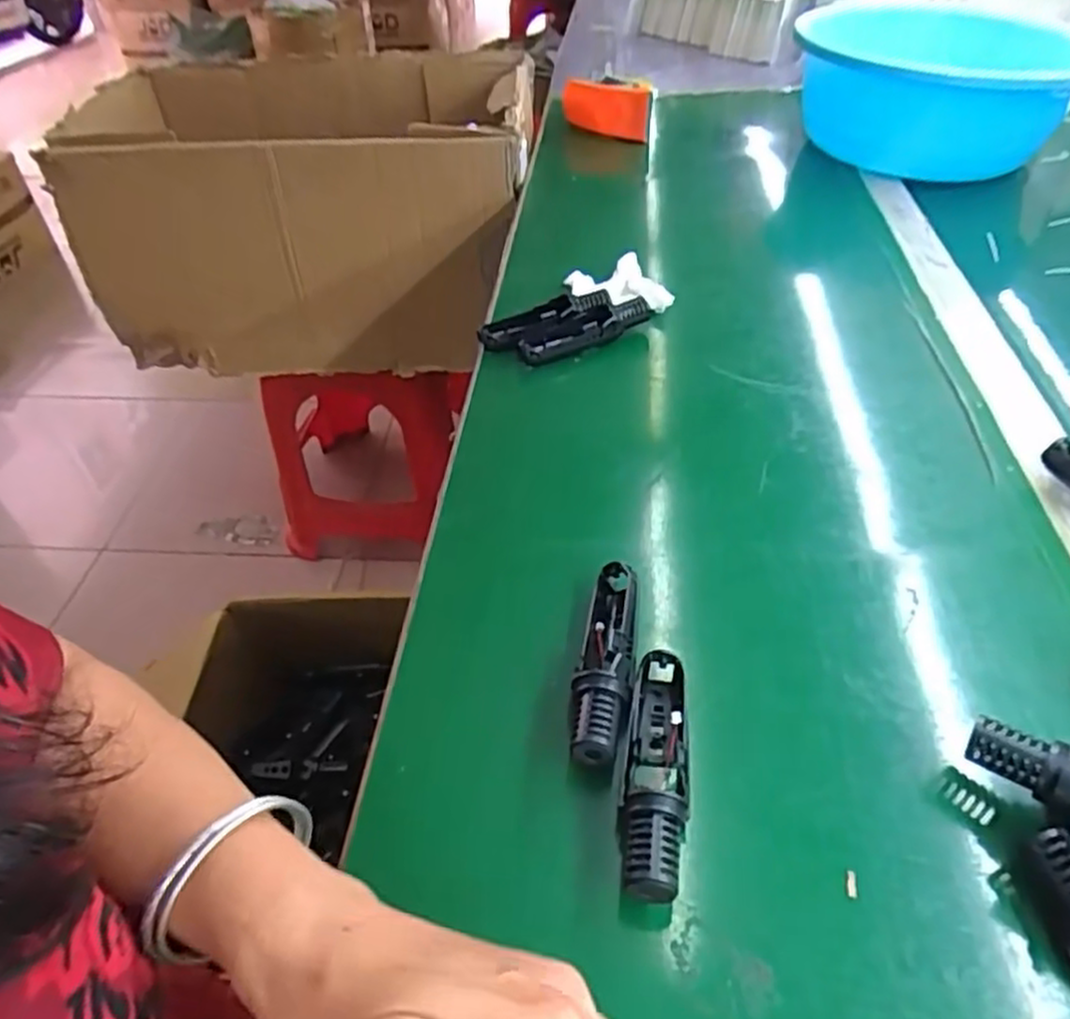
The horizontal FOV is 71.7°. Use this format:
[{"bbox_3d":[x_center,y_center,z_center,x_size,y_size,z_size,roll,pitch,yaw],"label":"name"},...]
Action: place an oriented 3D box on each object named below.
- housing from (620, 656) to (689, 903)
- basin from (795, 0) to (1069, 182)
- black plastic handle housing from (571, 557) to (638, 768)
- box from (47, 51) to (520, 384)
[{"bbox_3d":[0.059,0.124,0.360,0.029,0.035,0.122,5,45,8],"label":"housing"},{"bbox_3d":[0.481,-0.544,0.940,0.299,0.125,0.320,8,46,10],"label":"basin"},{"bbox_3d":[0.039,0.080,0.403,0.030,0.031,0.120,4,45,6],"label":"black plastic handle housing"},{"bbox_3d":[-0.330,-0.487,1.182,0.634,0.311,0.451,-1,45,2],"label":"box"}]

